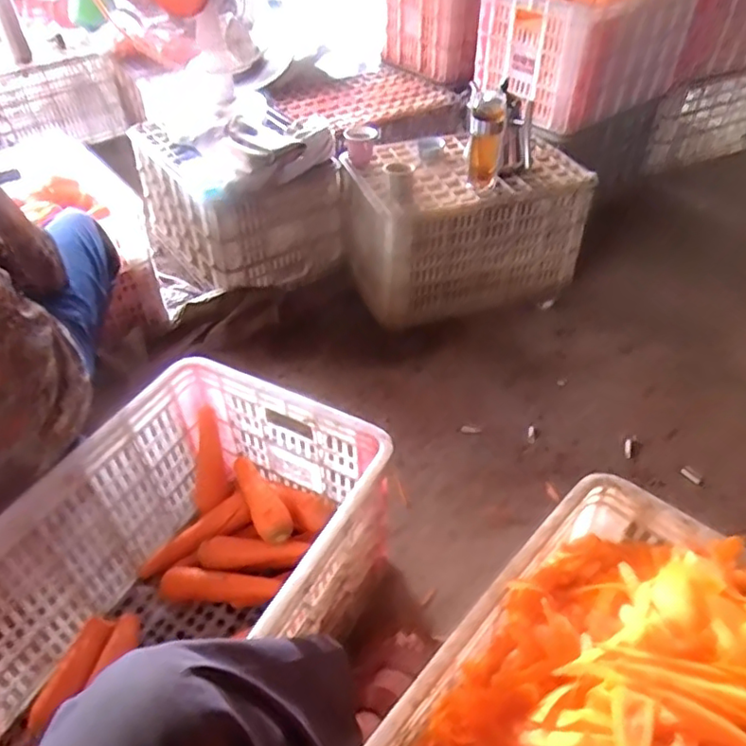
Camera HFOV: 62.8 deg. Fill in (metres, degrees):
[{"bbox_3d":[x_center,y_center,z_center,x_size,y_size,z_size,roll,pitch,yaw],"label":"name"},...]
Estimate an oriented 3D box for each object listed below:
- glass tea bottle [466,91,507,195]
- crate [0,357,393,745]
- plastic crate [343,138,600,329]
[{"bbox_3d":[0.234,-0.475,1.278,0.072,0.189,0.085,6,42,8],"label":"glass tea bottle"},{"bbox_3d":[-0.246,0.277,0.771,0.358,0.282,0.501,20,46,22],"label":"crate"},{"bbox_3d":[0.206,-0.358,1.465,0.501,0.301,0.335,-18,44,-18],"label":"plastic crate"}]

